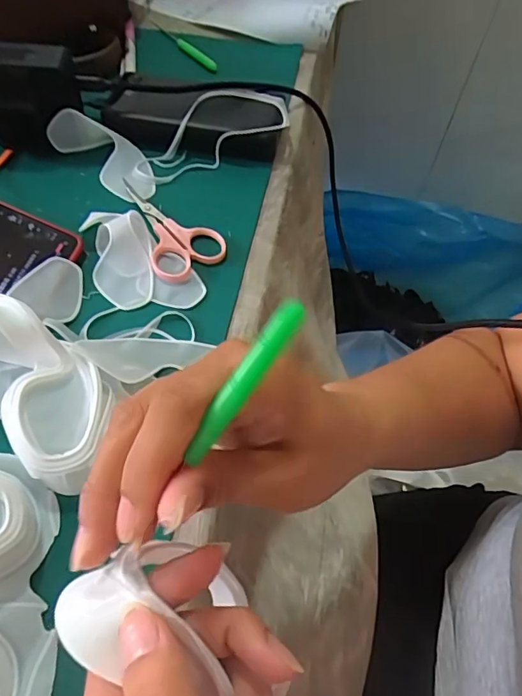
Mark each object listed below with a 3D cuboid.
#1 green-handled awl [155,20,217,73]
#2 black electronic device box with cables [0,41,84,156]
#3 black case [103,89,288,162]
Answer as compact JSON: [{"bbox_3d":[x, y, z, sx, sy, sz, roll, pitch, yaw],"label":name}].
[{"bbox_3d":[-0.080,-0.313,0.509,0.011,0.005,0.098,-35,66,-21],"label":"green-handled awl"},{"bbox_3d":[-0.187,-0.200,0.402,0.078,0.074,0.047,-2,59,-4],"label":"black electronic device box with cables"},{"bbox_3d":[-0.057,-0.195,0.420,0.149,0.034,0.053,2,59,-1],"label":"black case"}]

